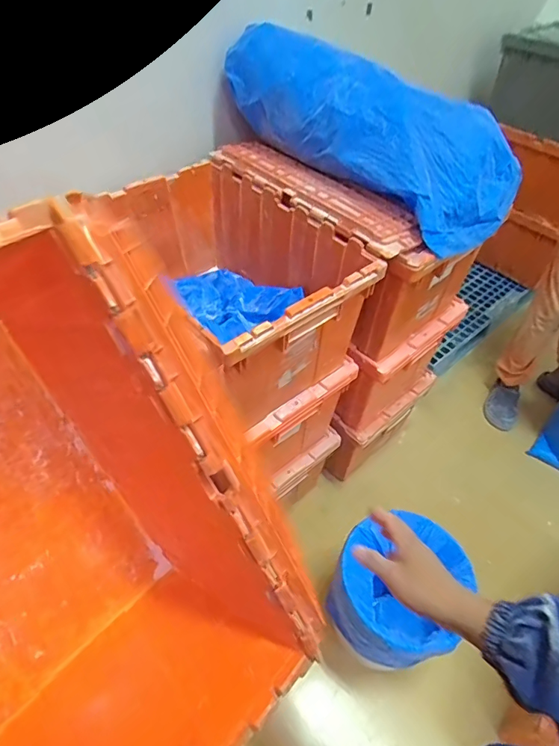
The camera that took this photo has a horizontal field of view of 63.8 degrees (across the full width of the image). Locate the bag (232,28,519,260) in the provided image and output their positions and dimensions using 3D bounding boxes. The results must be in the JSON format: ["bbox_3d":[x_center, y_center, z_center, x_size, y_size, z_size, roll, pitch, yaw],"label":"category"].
[{"bbox_3d":[0.174,-0.534,0.977,0.716,0.204,0.265,37,52,12],"label":"bag"}]

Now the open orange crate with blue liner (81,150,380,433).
[{"bbox_3d":[-0.129,-0.199,1.009,0.414,0.291,0.585,-33,56,-32],"label":"open orange crate with blue liner"}]

